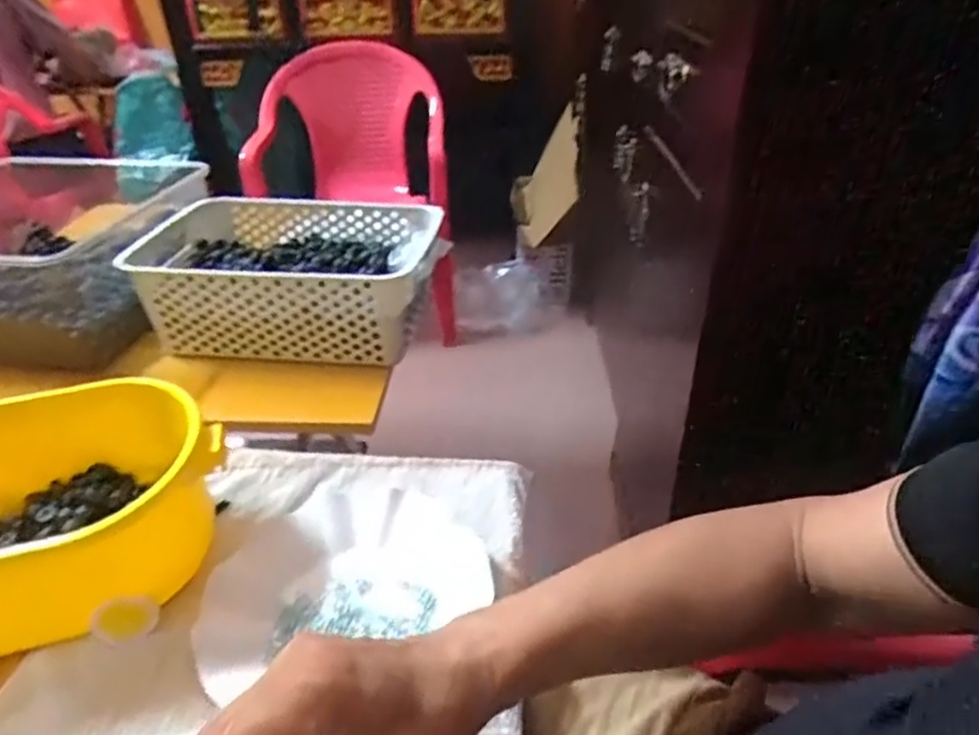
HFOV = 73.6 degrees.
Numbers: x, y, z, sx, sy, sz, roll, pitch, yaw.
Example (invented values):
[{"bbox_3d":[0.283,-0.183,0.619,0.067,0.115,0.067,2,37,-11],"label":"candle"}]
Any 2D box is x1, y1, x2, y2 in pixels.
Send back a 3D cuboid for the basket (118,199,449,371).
[{"bbox_3d":[-0.225,-0.100,0.735,0.334,0.105,0.198,2,34,5],"label":"basket"}]

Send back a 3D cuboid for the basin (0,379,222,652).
[{"bbox_3d":[-0.318,0.108,0.432,0.250,0.098,0.154,-12,35,-16],"label":"basin"}]

